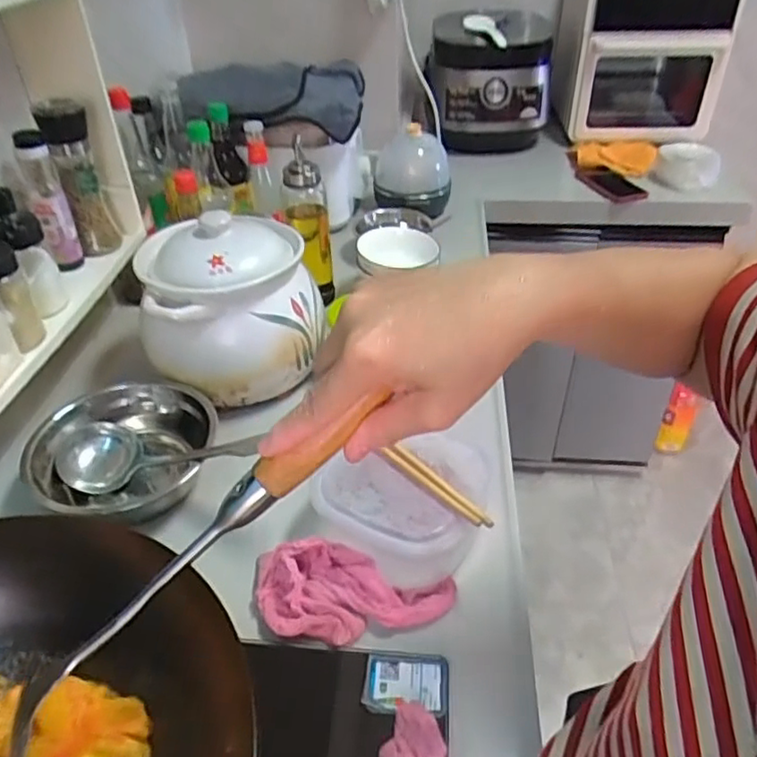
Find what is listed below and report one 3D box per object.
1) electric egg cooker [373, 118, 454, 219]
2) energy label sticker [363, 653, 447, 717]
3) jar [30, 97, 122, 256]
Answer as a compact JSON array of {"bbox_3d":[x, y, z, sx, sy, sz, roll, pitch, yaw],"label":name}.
[{"bbox_3d":[0.066,-0.381,1.154,0.146,0.148,0.175,0,38,2],"label":"electric egg cooker"},{"bbox_3d":[0.022,0.246,0.509,0.066,0.008,0.048,2,38,5],"label":"energy label sticker"},{"bbox_3d":[-0.365,-0.242,0.771,0.055,0.185,0.047,-20,42,-21],"label":"jar"}]

